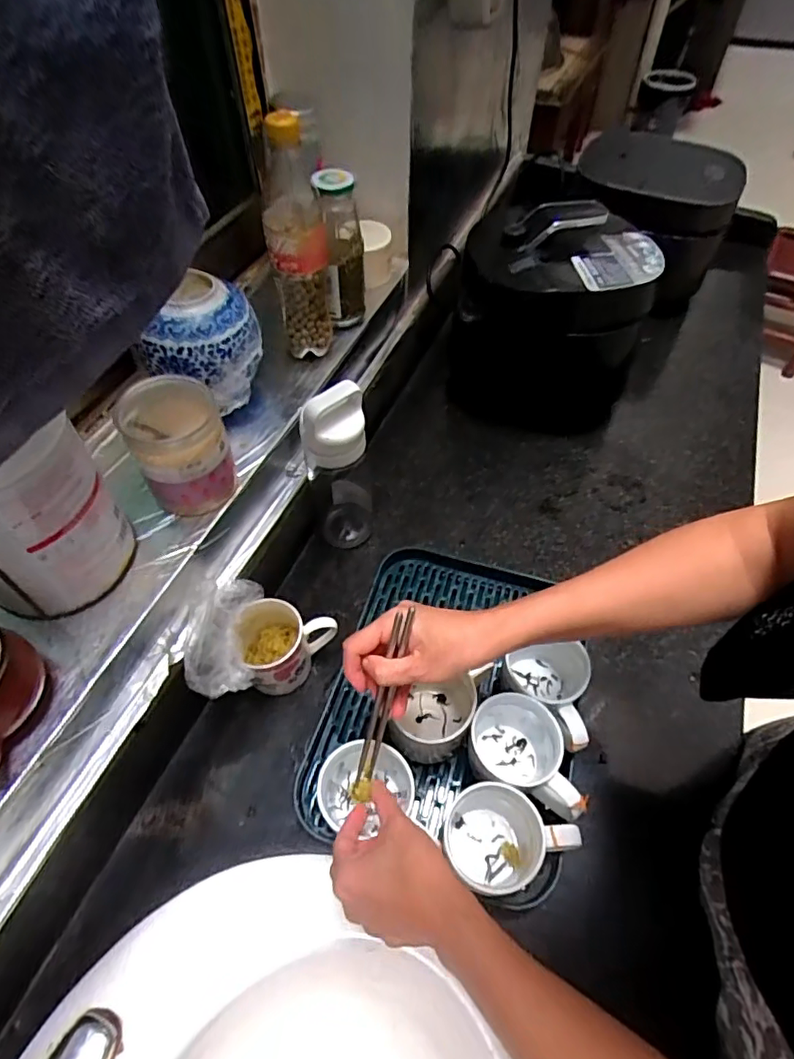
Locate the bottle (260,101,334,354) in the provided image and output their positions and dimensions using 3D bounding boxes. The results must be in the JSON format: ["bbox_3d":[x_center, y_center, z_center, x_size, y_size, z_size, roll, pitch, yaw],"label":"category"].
[{"bbox_3d":[-0.107,-0.304,0.587,0.058,0.235,0.079,-8,54,-5],"label":"bottle"}]

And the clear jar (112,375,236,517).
[{"bbox_3d":[-0.201,-0.074,0.518,0.081,0.109,0.078,0,54,0],"label":"clear jar"}]

